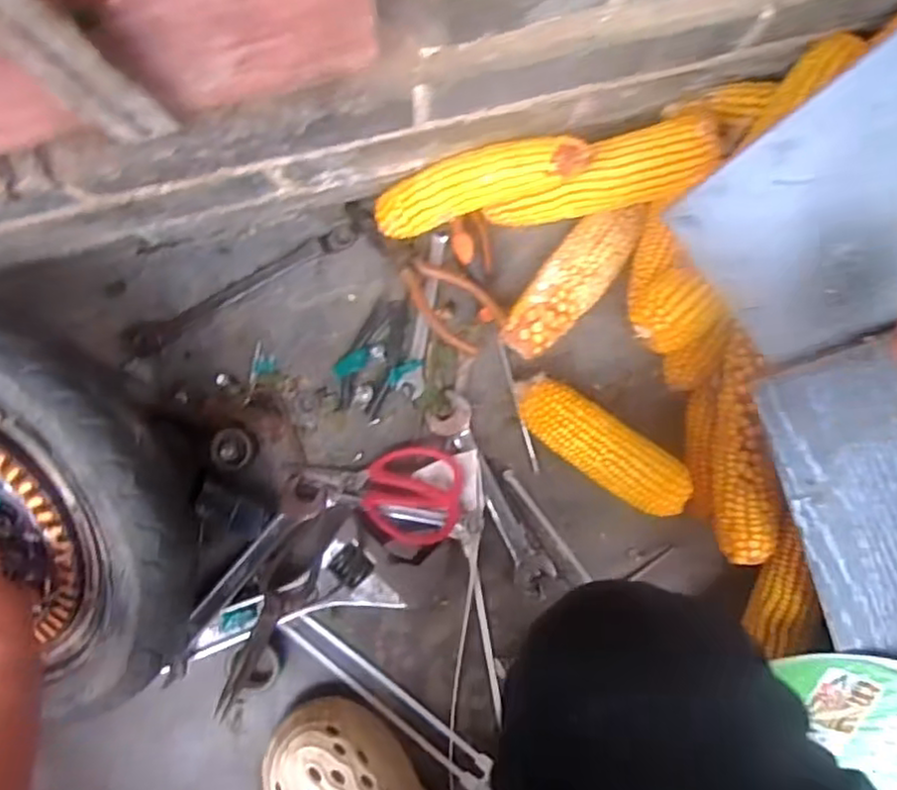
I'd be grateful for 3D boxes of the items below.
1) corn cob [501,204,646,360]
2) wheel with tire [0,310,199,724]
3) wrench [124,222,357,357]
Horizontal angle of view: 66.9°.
[{"bbox_3d":[0.108,-0.100,0.616,0.059,0.047,0.155,40,88,0],"label":"corn cob"},{"bbox_3d":[-0.353,0.086,0.532,0.346,0.095,0.336,0,109,15],"label":"wheel with tire"},{"bbox_3d":[-0.193,-0.098,0.628,0.233,0.011,0.027,-27,89,-2],"label":"wrench"}]

